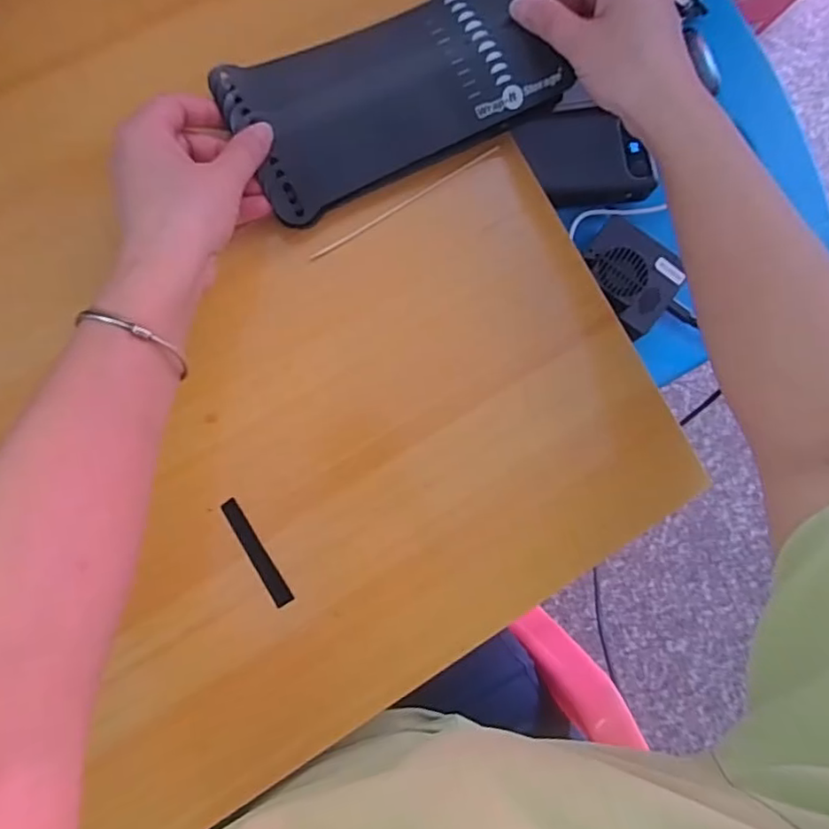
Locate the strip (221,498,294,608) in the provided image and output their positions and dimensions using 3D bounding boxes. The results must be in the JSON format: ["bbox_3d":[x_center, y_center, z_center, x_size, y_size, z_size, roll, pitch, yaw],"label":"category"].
[{"bbox_3d":[-0.096,0.084,0.359,0.011,0.004,0.071,-30,92,-8],"label":"strip"}]

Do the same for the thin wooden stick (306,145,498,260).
[{"bbox_3d":[-0.004,-0.135,0.372,0.140,0.004,0.004,-34,91,-9],"label":"thin wooden stick"}]

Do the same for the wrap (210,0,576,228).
[{"bbox_3d":[-0.011,-0.198,0.362,0.197,0.017,0.093,-28,90,-8],"label":"wrap"}]

